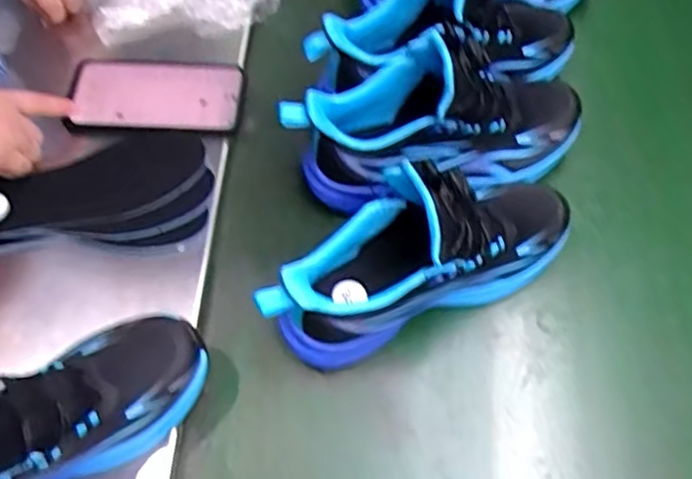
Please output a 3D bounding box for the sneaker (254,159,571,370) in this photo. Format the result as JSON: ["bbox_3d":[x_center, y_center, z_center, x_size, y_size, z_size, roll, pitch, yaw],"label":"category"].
[{"bbox_3d":[0.061,0.001,0.505,0.258,0.137,0.088,-22,60,-11],"label":"sneaker"}]

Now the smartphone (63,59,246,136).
[{"bbox_3d":[-0.179,-0.138,0.631,0.155,0.014,0.084,1,69,-4],"label":"smartphone"}]

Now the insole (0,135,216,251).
[{"bbox_3d":[-0.233,-0.047,0.580,0.221,0.022,0.111,-3,58,0],"label":"insole"}]

